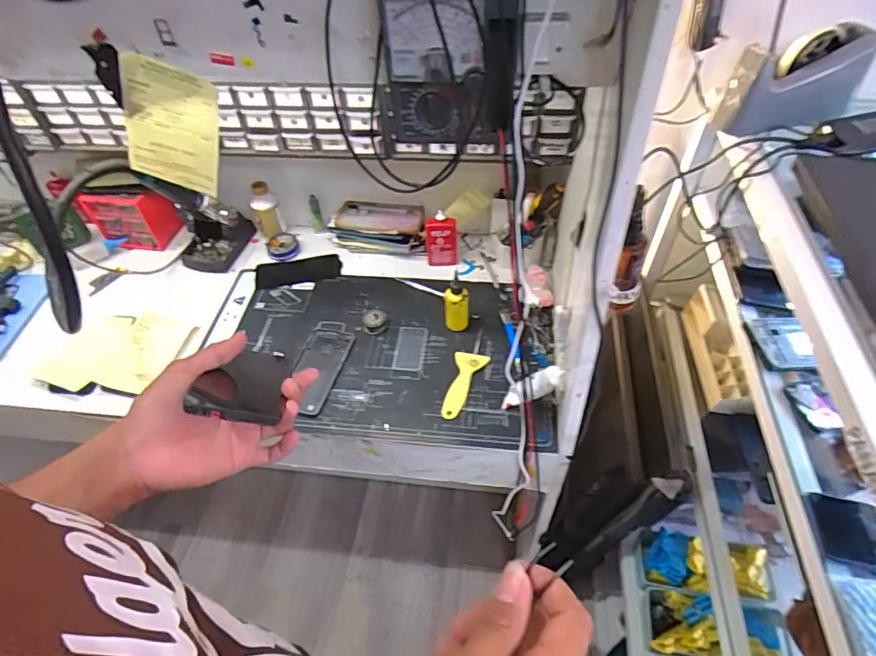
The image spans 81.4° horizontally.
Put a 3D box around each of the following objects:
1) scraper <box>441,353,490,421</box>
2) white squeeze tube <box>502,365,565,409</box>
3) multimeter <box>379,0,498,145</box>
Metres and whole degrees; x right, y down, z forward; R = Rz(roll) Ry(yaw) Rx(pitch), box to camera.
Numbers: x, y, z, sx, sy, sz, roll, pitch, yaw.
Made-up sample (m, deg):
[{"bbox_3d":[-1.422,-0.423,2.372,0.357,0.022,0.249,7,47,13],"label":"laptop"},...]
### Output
[{"bbox_3d":[0.037,0.089,0.799,0.051,0.009,0.122,14,52,14],"label":"scraper"},{"bbox_3d":[0.133,0.090,0.729,0.031,0.124,0.032,31,49,-18],"label":"white squeeze tube"},{"bbox_3d":[0.002,-0.241,0.482,0.099,0.156,0.040,-2,50,1],"label":"multimeter"}]

